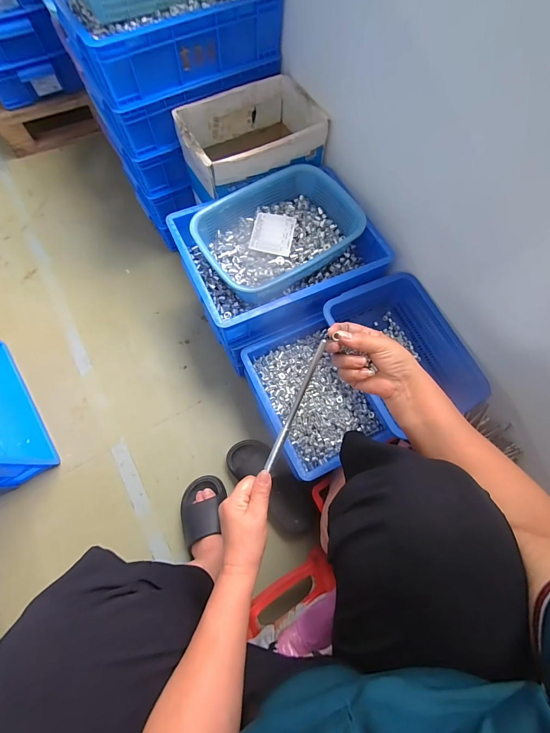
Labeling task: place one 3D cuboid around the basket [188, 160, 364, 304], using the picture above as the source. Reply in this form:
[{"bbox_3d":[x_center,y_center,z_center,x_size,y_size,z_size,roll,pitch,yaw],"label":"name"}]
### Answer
[{"bbox_3d":[0.001,-0.299,0.693,0.332,0.075,0.236,-31,74,-13],"label":"basket"}]

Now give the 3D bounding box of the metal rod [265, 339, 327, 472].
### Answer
[{"bbox_3d":[0.025,0.052,0.403,0.010,0.010,0.182,23,101,6],"label":"metal rod"}]

